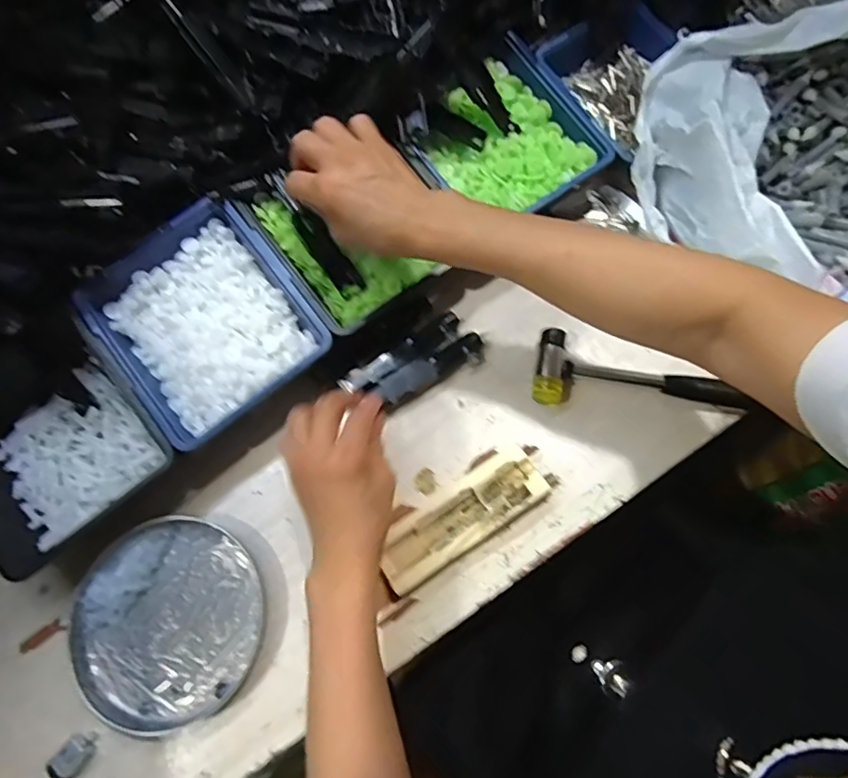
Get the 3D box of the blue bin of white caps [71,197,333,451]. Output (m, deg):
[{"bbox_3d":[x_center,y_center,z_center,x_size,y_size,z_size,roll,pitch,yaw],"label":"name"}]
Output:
[{"bbox_3d":[-0.175,-0.055,0.450,0.145,0.040,0.160,-37,80,-6],"label":"blue bin of white caps"}]

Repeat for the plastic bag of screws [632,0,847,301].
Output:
[{"bbox_3d":[0.301,-0.200,0.430,0.250,0.118,0.225,38,78,15],"label":"plastic bag of screws"}]

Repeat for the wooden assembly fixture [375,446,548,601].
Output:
[{"bbox_3d":[0.029,0.098,0.417,0.136,0.019,0.048,-34,80,-5],"label":"wooden assembly fixture"}]

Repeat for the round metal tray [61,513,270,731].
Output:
[{"bbox_3d":[-0.196,0.176,0.419,0.141,0.021,0.141,0,79,1],"label":"round metal tray"}]

